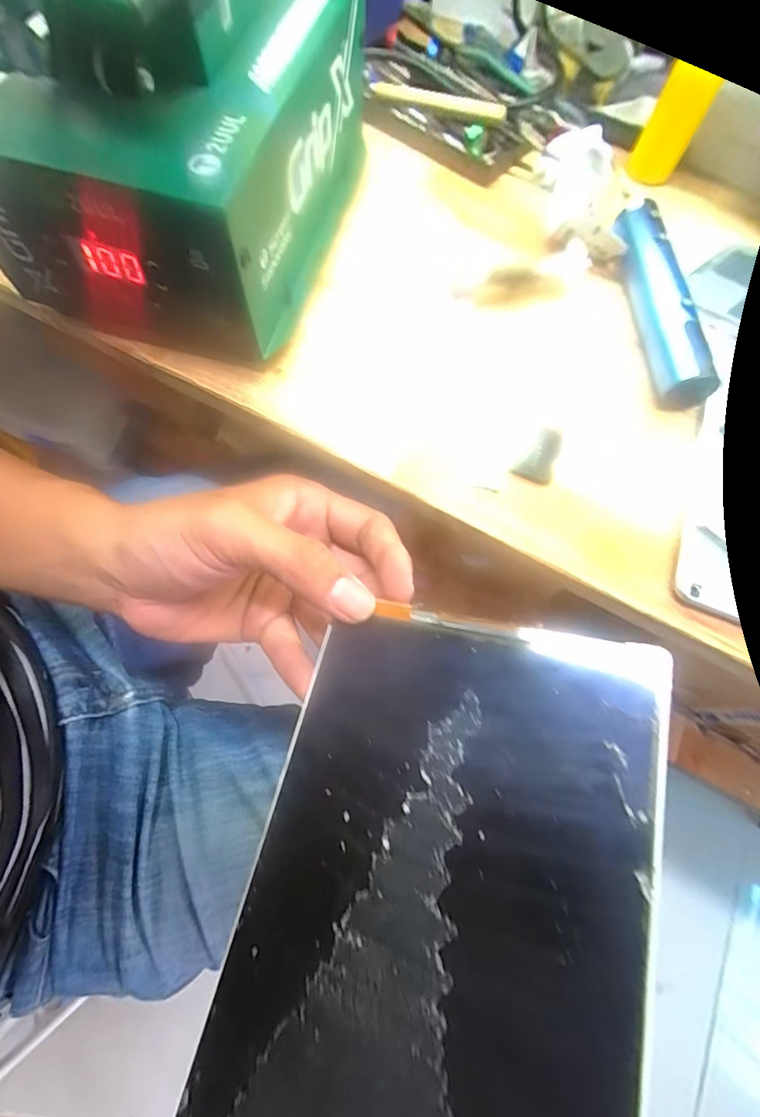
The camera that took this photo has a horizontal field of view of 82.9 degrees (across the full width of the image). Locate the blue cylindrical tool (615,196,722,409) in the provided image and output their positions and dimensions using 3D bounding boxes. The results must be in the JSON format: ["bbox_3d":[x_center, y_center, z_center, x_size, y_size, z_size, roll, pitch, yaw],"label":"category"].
[{"bbox_3d":[0.172,-0.157,0.266,0.023,0.031,0.136,-6,71,-5],"label":"blue cylindrical tool"}]

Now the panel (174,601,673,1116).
[{"bbox_3d":[0.012,0.101,0.121,0.112,0.004,0.174,7,69,25],"label":"panel"}]

